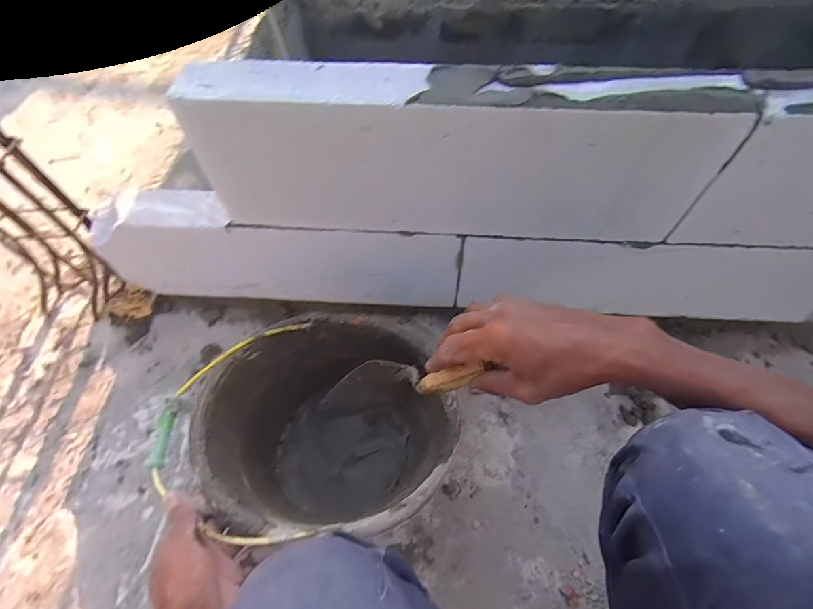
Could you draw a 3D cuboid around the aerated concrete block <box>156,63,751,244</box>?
[{"bbox_3d":[0.053,-0.174,0.509,0.597,0.200,0.081,3,60,4],"label":"aerated concrete block"}]

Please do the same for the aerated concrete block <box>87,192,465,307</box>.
[{"bbox_3d":[-0.213,-0.095,0.716,0.600,0.208,0.089,2,60,4],"label":"aerated concrete block"}]

